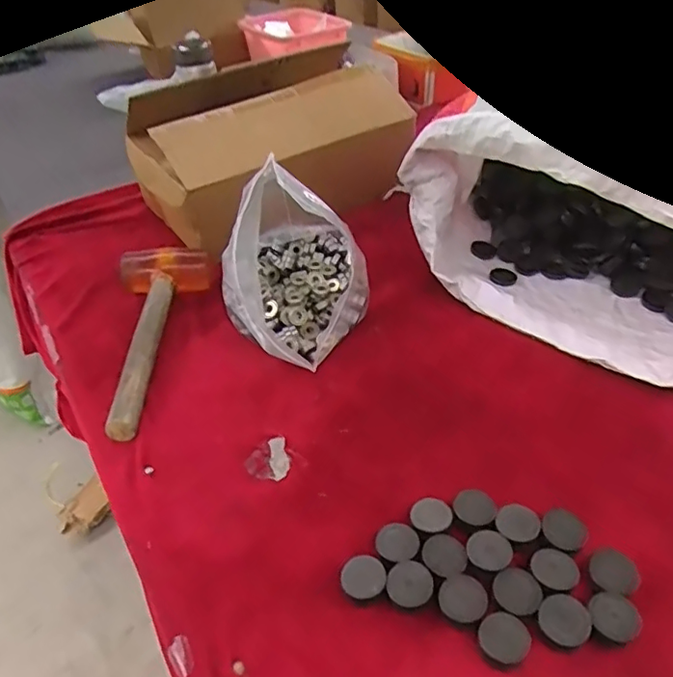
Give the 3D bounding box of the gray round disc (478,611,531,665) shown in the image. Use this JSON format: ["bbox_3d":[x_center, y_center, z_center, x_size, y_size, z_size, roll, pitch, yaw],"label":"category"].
[{"bbox_3d":[0.113,0.202,0.390,0.031,0.004,0.031,-34,61,-10],"label":"gray round disc"}]

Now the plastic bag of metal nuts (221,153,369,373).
[{"bbox_3d":[-0.046,-0.088,0.622,0.157,0.165,0.224,-13,42,-9],"label":"plastic bag of metal nuts"}]

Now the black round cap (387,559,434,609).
[{"bbox_3d":[0.053,0.179,0.418,0.032,0.007,0.032,-3,41,2],"label":"black round cap"}]

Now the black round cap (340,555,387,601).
[{"bbox_3d":[0.020,0.177,0.427,0.032,0.014,0.033,-3,41,2],"label":"black round cap"}]

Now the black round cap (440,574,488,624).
[{"bbox_3d":[0.090,0.184,0.407,0.032,0.006,0.032,-3,41,2],"label":"black round cap"}]

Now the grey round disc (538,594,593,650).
[{"bbox_3d":[0.155,0.191,0.390,0.032,0.006,0.034,-3,41,2],"label":"grey round disc"}]

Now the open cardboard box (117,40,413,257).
[{"bbox_3d":[-0.071,-0.281,0.834,0.395,0.130,0.237,-30,46,-28],"label":"open cardboard box"}]

